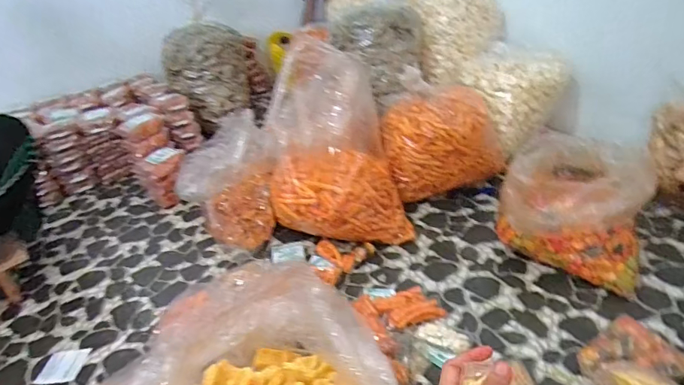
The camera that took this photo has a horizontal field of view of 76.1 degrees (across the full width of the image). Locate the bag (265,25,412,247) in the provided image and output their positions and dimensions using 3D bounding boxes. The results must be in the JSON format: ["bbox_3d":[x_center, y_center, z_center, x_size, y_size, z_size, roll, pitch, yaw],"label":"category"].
[{"bbox_3d":[-0.035,-0.124,1.309,0.380,0.525,0.339,-12,31,-9],"label":"bag"}]

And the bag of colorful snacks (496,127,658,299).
[{"bbox_3d":[0.598,0.033,1.154,0.315,0.287,0.332,7,33,21],"label":"bag of colorful snacks"}]

